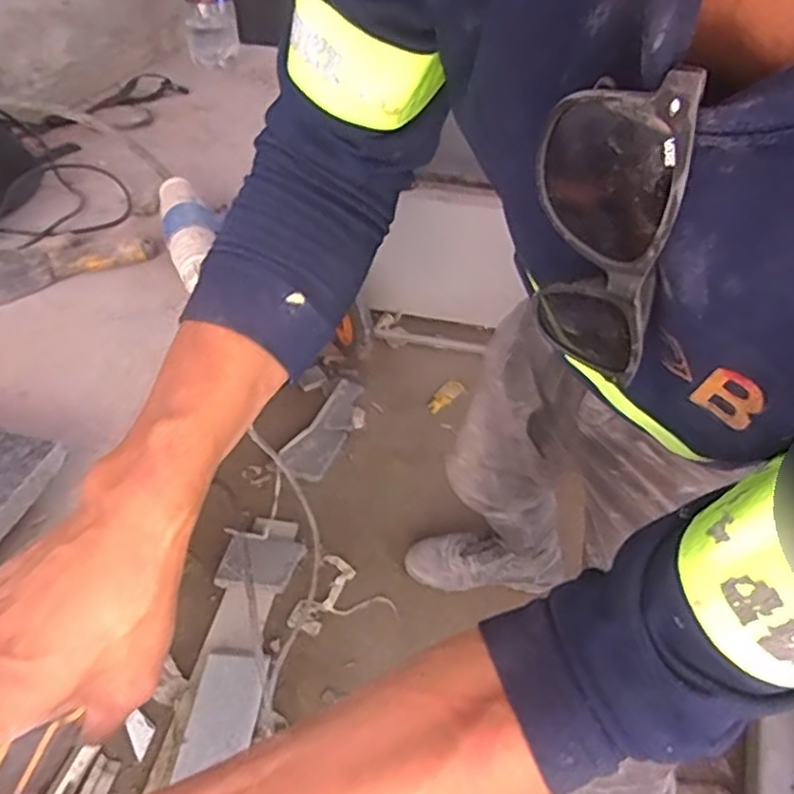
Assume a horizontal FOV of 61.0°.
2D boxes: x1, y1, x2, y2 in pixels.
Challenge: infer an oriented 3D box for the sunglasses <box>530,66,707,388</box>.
[{"bbox_3d":[0.080,-0.059,0.245,0.047,0.130,0.038,32,61,27],"label":"sunglasses"}]

